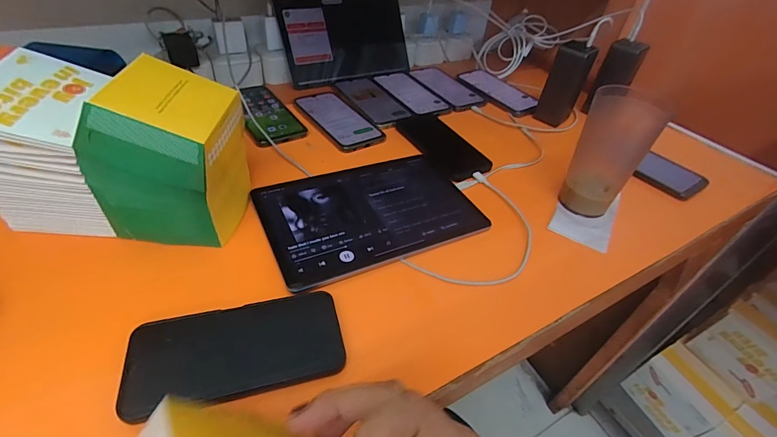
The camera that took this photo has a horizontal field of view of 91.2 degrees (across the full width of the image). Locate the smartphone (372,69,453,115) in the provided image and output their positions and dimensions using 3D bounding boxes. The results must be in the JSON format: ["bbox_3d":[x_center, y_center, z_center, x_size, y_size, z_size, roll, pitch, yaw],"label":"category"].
[{"bbox_3d":[0.042,-0.237,0.709,0.087,0.004,0.168,-19,49,-25],"label":"smartphone"}]

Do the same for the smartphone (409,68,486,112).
[{"bbox_3d":[0.111,-0.260,0.745,0.079,0.006,0.177,-19,48,-26],"label":"smartphone"}]

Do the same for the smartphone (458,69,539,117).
[{"bbox_3d":[0.215,-0.251,0.747,0.089,0.015,0.177,-24,50,-29],"label":"smartphone"}]

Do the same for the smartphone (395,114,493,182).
[{"bbox_3d":[0.084,-0.116,0.589,0.080,0.006,0.164,-17,49,-24],"label":"smartphone"}]

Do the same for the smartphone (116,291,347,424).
[{"bbox_3d":[-0.122,0.106,0.313,0.163,0.010,0.084,-9,46,-17],"label":"smartphone"}]

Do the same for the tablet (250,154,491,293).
[{"bbox_3d":[-0.021,-0.015,0.464,0.249,0.005,0.172,-15,48,-23],"label":"tablet"}]

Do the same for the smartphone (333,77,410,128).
[{"bbox_3d":[-0.029,-0.209,0.671,0.084,0.006,0.169,-19,49,-25],"label":"smartphone"}]

